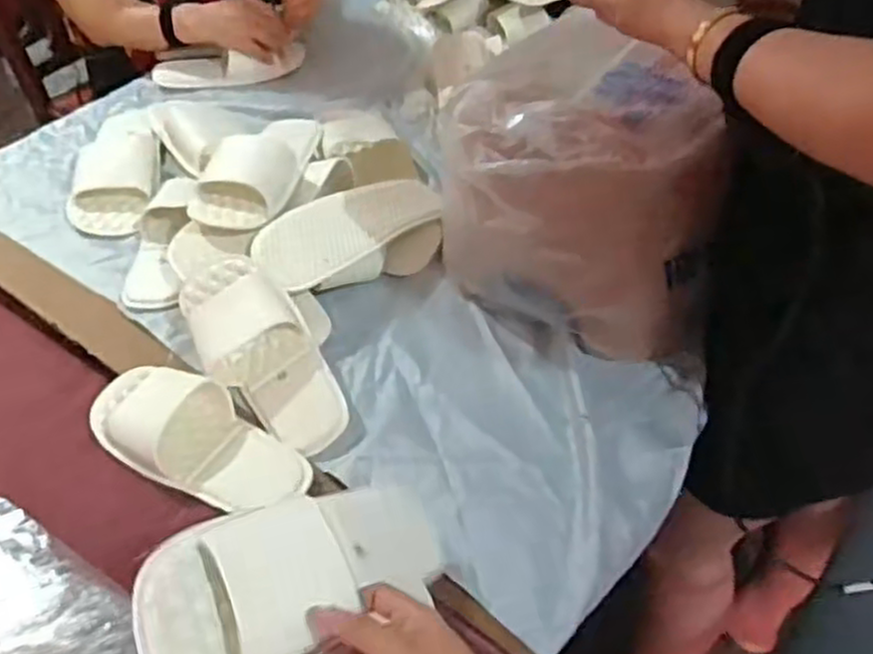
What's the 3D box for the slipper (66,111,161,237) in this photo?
[{"bbox_3d":[-0.422,-0.223,1.005,0.108,0.047,0.284,-9,46,-7],"label":"slipper"}]

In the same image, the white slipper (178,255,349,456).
[{"bbox_3d":[-0.174,0.019,0.750,0.098,0.044,0.246,-31,69,-26],"label":"white slipper"}]

